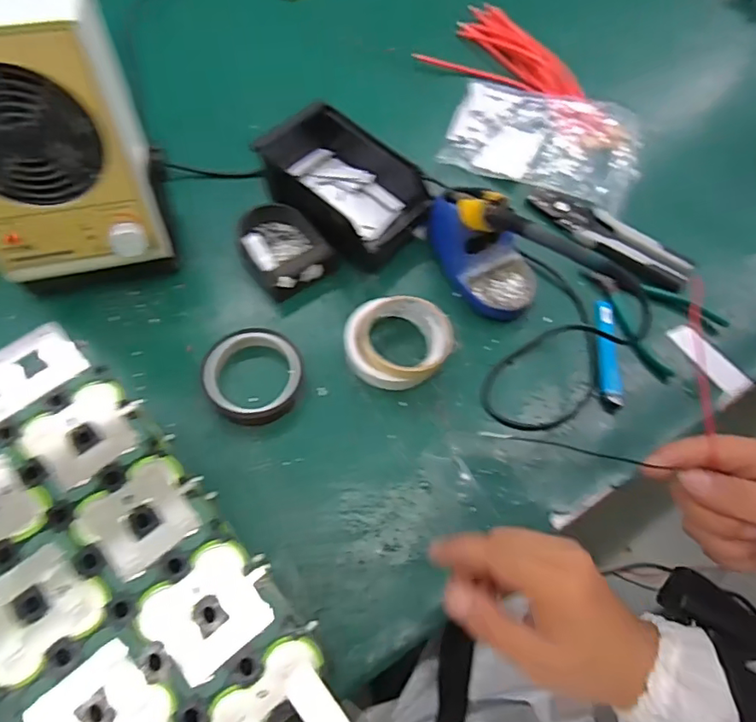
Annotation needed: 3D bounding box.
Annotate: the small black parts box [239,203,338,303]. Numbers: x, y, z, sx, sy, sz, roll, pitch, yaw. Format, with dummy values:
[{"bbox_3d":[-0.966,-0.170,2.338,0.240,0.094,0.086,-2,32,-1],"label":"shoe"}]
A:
[{"bbox_3d":[-0.097,-0.118,0.580,0.078,0.033,0.101,-28,69,-17],"label":"small black parts box"}]

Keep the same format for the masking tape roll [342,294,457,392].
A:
[{"bbox_3d":[0.020,-0.019,0.540,0.102,0.033,0.090,-7,65,-8],"label":"masking tape roll"}]

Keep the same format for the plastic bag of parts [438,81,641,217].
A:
[{"bbox_3d":[0.207,-0.277,0.676,0.226,0.019,0.162,19,64,5],"label":"plastic bag of parts"}]

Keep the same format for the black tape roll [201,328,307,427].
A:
[{"bbox_3d":[-0.120,0.014,0.521,0.089,0.029,0.088,2,64,-4],"label":"black tape roll"}]

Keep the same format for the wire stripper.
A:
[{"bbox_3d":[0.263,-0.144,0.628,0.195,0.021,0.055,37,67,13],"label":"wire stripper"}]

